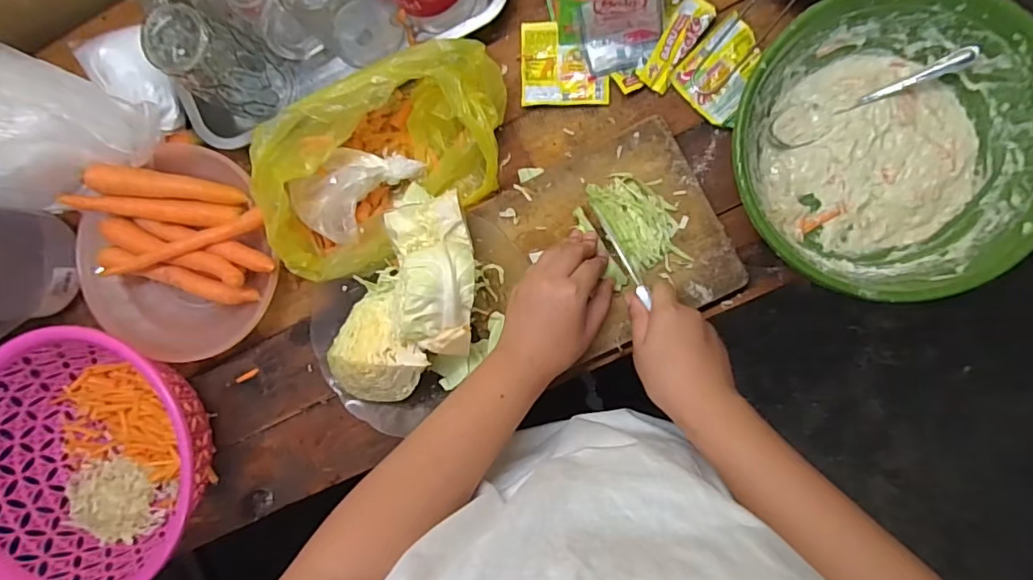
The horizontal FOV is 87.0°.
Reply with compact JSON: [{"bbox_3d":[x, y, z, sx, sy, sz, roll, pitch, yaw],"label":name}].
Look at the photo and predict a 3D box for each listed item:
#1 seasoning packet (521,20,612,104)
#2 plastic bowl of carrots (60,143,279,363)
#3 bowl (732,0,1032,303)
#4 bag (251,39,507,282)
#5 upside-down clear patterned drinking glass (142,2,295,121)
[{"bbox_3d":[0.047,-0.221,0.530,0.083,0.013,0.081,-1,91,7],"label":"seasoning packet"},{"bbox_3d":[-0.344,-0.036,0.556,0.207,0.070,0.209,0,91,7],"label":"plastic bowl of carrots"},{"bbox_3d":[0.303,-0.115,0.457,0.234,0.082,0.234,0,91,7],"label":"bowl"},{"bbox_3d":[-0.122,-0.118,0.503,0.258,0.100,0.140,-32,87,7],"label":"bag"},{"bbox_3d":[-0.272,-0.210,0.506,0.067,0.120,0.069,0,91,7],"label":"upside-down clear patterned drinking glass"}]

